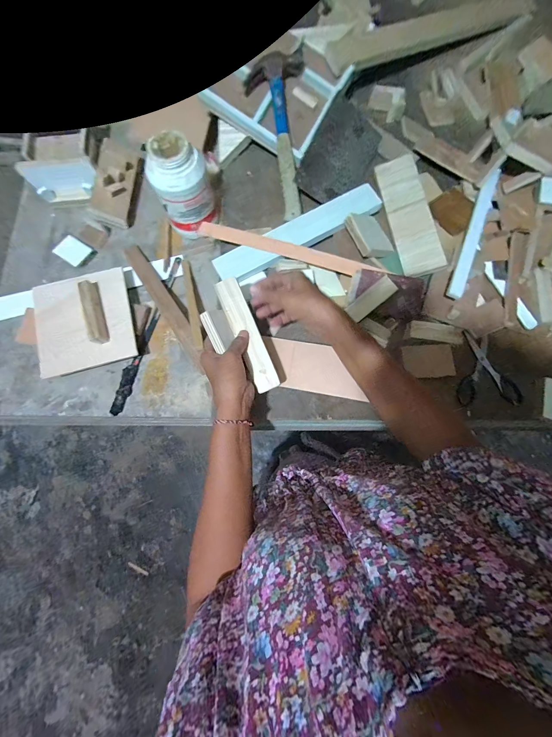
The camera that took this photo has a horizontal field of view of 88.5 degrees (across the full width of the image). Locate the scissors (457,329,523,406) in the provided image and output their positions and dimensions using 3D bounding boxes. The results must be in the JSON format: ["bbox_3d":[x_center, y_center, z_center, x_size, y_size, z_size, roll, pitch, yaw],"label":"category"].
[{"bbox_3d":[0.339,0.004,0.451,0.095,0.012,0.119,9,77,2],"label":"scissors"}]

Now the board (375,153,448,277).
[{"bbox_3d":[0.237,-0.275,0.505,0.066,0.009,0.230,-14,78,20],"label":"board"}]

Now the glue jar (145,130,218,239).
[{"bbox_3d":[-0.151,-0.299,0.491,0.102,0.150,0.085,-22,78,-5],"label":"glue jar"}]

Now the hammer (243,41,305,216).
[{"bbox_3d":[0.009,-0.410,0.501,0.106,0.037,0.294,-6,90,0],"label":"hammer"}]

